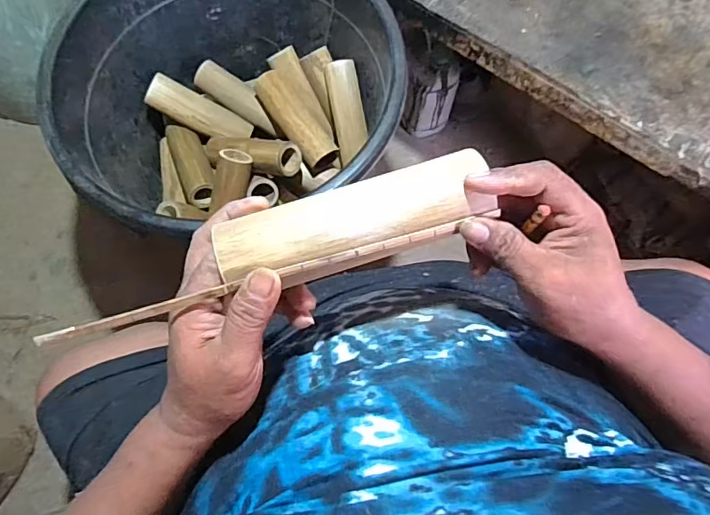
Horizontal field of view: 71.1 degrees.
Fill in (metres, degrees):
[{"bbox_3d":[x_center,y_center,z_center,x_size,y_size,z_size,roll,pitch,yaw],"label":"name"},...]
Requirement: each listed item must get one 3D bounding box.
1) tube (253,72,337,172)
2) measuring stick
[{"bbox_3d":[-0.092,-0.231,0.834,0.077,0.059,0.186,-30,74,-11],"label":"tube"},{"bbox_3d":[-0.042,0.011,0.302,0.279,0.012,0.009,-15,72,-9],"label":"measuring stick"}]

